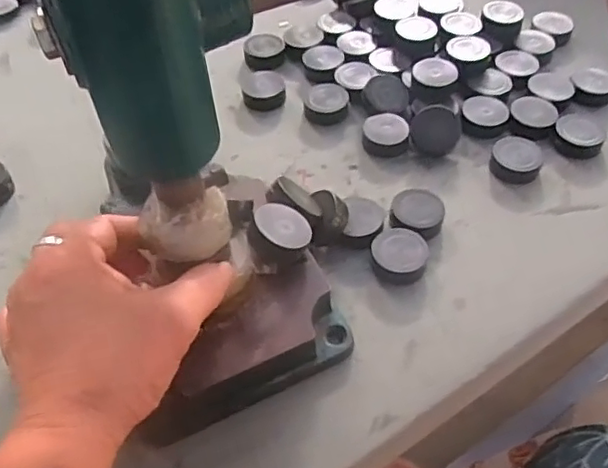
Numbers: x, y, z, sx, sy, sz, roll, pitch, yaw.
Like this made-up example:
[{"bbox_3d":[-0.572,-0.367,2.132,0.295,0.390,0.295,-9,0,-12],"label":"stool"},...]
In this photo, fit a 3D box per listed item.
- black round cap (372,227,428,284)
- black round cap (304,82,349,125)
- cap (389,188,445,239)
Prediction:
[{"bbox_3d":[0.057,0.013,0.359,0.032,0.016,0.029,5,52,3],"label":"black round cap"},{"bbox_3d":[0.017,-0.100,0.454,0.032,0.012,0.037,-1,52,-1],"label":"black round cap"},{"bbox_3d":[0.070,-0.011,0.377,0.032,0.018,0.032,0,52,0],"label":"cap"}]

